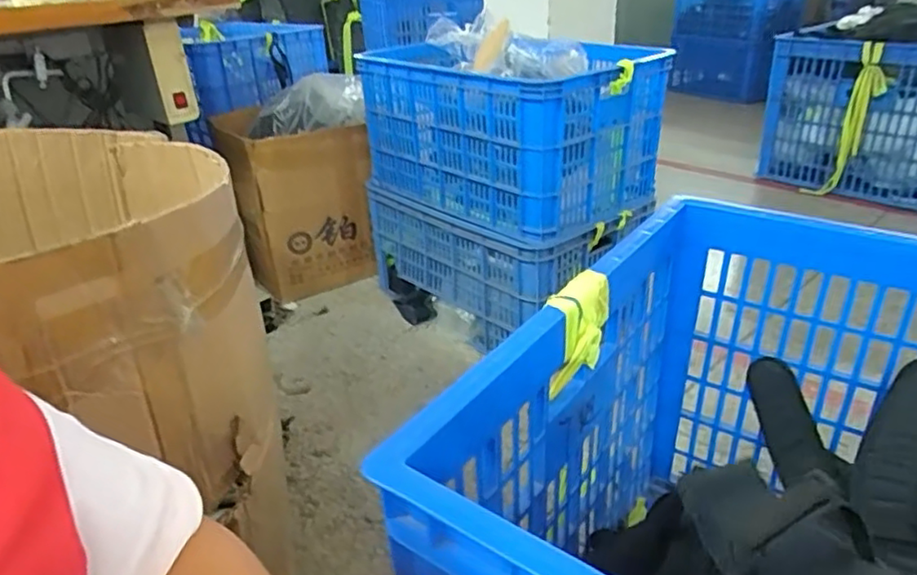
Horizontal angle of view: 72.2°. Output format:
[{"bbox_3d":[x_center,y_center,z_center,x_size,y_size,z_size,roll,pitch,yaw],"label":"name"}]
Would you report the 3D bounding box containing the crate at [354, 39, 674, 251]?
[{"bbox_3d":[0.100,-0.356,1.392,0.357,0.312,0.575,-25,36,-35],"label":"crate"}]

